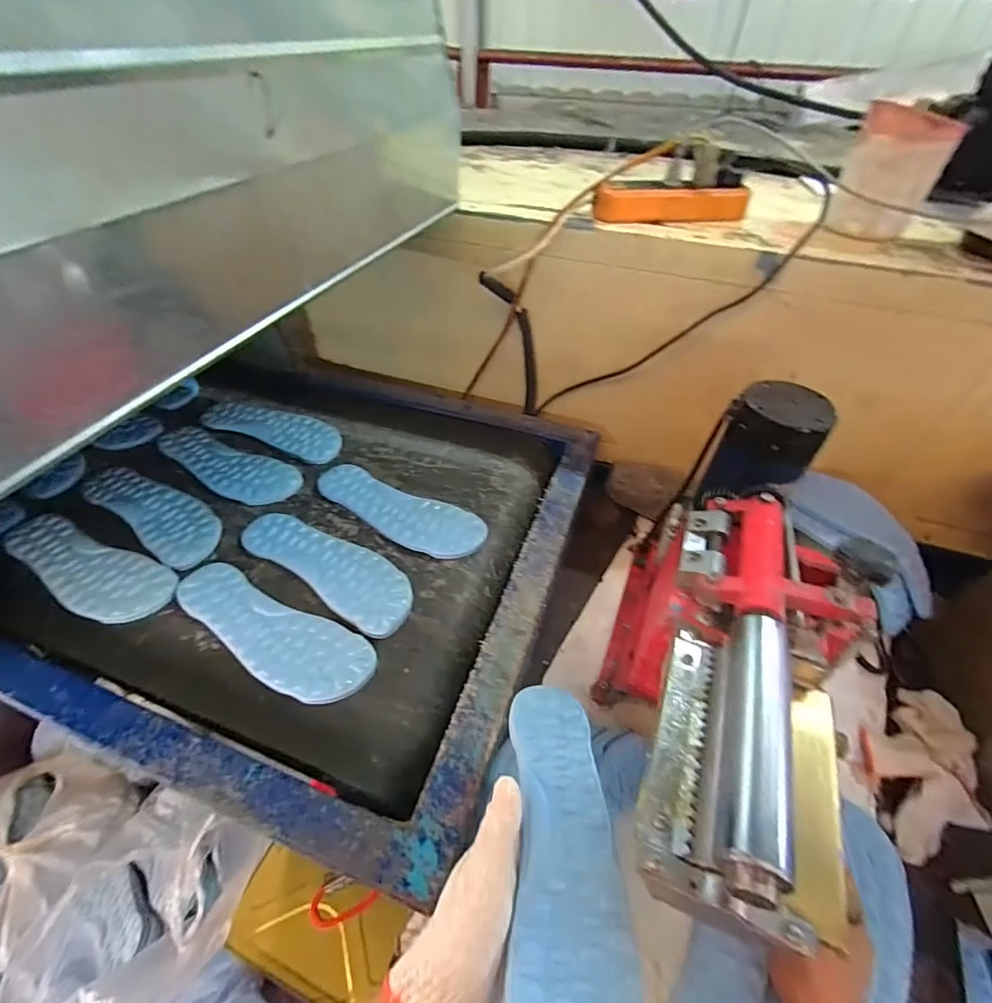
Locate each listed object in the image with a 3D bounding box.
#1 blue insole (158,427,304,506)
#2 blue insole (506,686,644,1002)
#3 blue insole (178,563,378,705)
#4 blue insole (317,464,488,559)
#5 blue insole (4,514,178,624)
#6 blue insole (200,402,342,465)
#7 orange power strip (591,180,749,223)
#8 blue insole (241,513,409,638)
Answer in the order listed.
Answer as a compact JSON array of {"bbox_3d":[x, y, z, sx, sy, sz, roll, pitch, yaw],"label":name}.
[{"bbox_3d":[-0.384,-0.055,0.655,0.244,0.009,0.080,22,50,18],"label":"blue insole"},{"bbox_3d":[0.045,0.236,0.307,0.074,0.011,0.231,2,43,0],"label":"blue insole"},{"bbox_3d":[-0.236,0.130,0.482,0.242,0.010,0.076,22,50,18],"label":"blue insole"},{"bbox_3d":[-0.128,0.010,0.602,0.239,0.012,0.074,22,50,19],"label":"blue insole"},{"bbox_3d":[-0.471,0.073,0.535,0.240,0.005,0.079,19,49,16],"label":"blue insole"},{"bbox_3d":[-0.337,-0.113,0.709,0.230,0.013,0.081,15,48,12],"label":"blue insole"},{"bbox_3d":[0.216,-0.370,0.582,0.186,0.035,0.043,-4,48,-5],"label":"orange power strip"},{"bbox_3d":[-0.194,0.069,0.543,0.236,0.007,0.077,27,52,22],"label":"blue insole"}]

